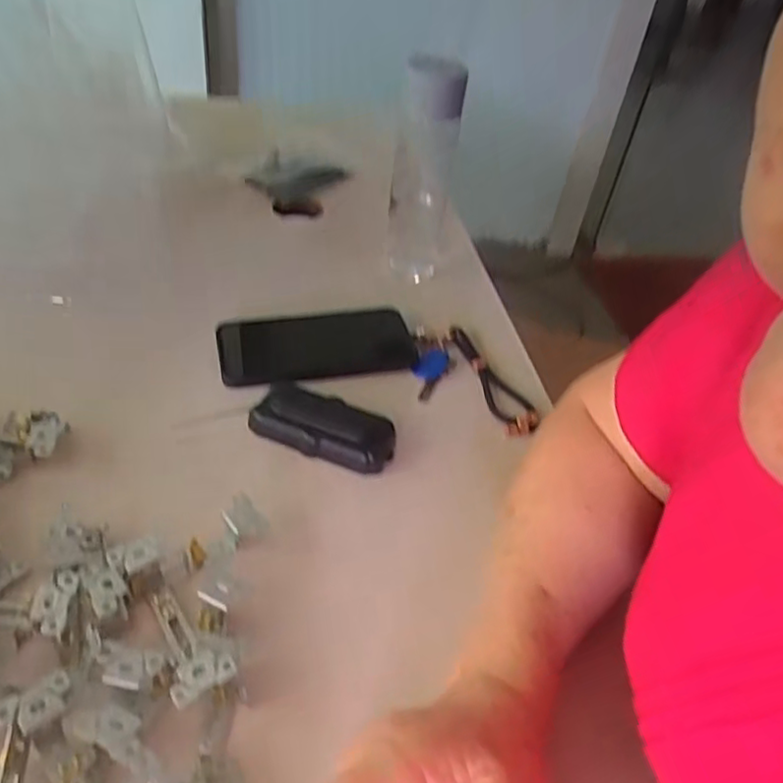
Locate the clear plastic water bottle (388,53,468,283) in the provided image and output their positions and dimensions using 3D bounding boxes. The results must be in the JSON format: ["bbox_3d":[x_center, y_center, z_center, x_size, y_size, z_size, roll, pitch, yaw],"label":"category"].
[{"bbox_3d":[0.030,-0.208,0.625,0.055,0.201,0.051,7,41,-3],"label":"clear plastic water bottle"}]

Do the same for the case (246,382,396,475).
[{"bbox_3d":[-0.050,0.026,0.499,0.106,0.026,0.054,20,42,13],"label":"case"}]

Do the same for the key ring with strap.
[{"bbox_3d":[0.061,-0.012,0.557,0.075,0.021,0.135,-13,46,-24],"label":"key ring with strap"}]

